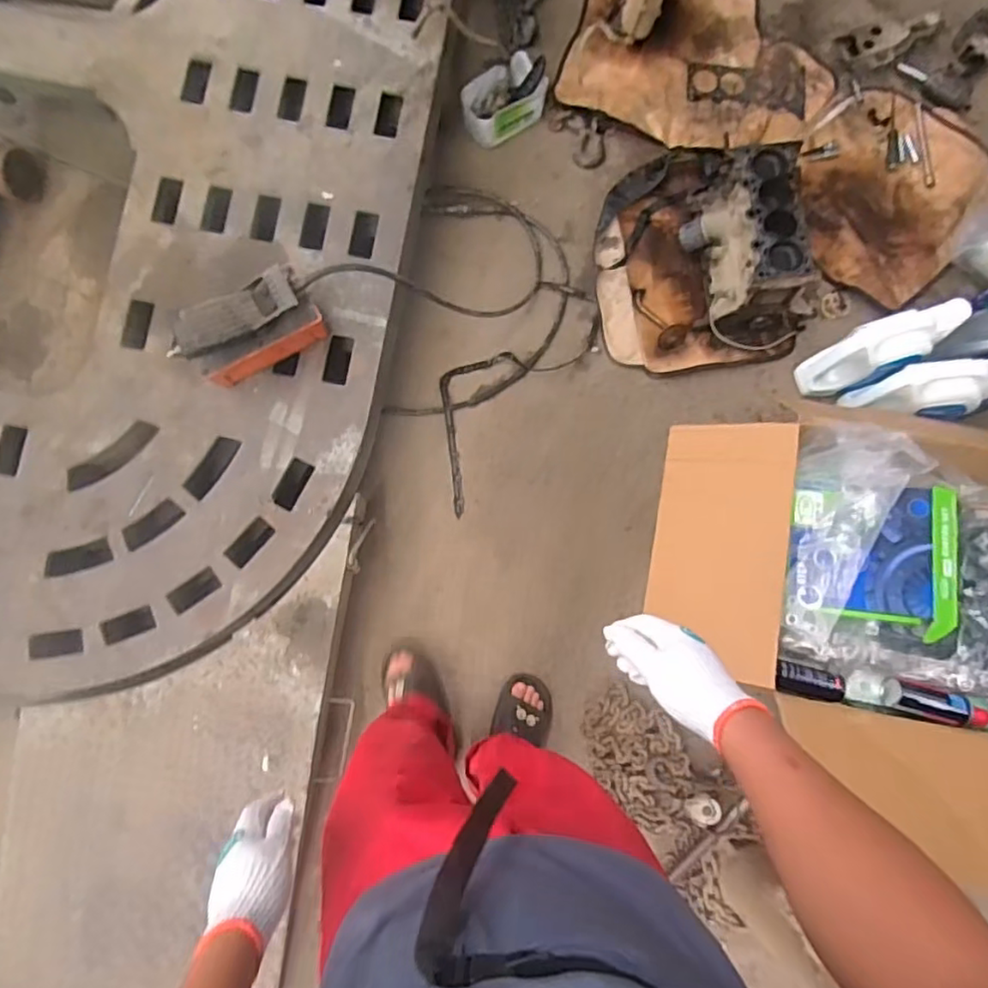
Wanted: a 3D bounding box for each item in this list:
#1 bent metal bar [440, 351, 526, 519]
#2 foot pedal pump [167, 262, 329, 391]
[{"bbox_3d":[-0.078,-0.168,1.474,0.169,0.037,0.403,24,80,0],"label":"bent metal bar"},{"bbox_3d":[-0.469,-0.315,1.202,0.253,0.171,0.097,-33,84,-9],"label":"foot pedal pump"}]

